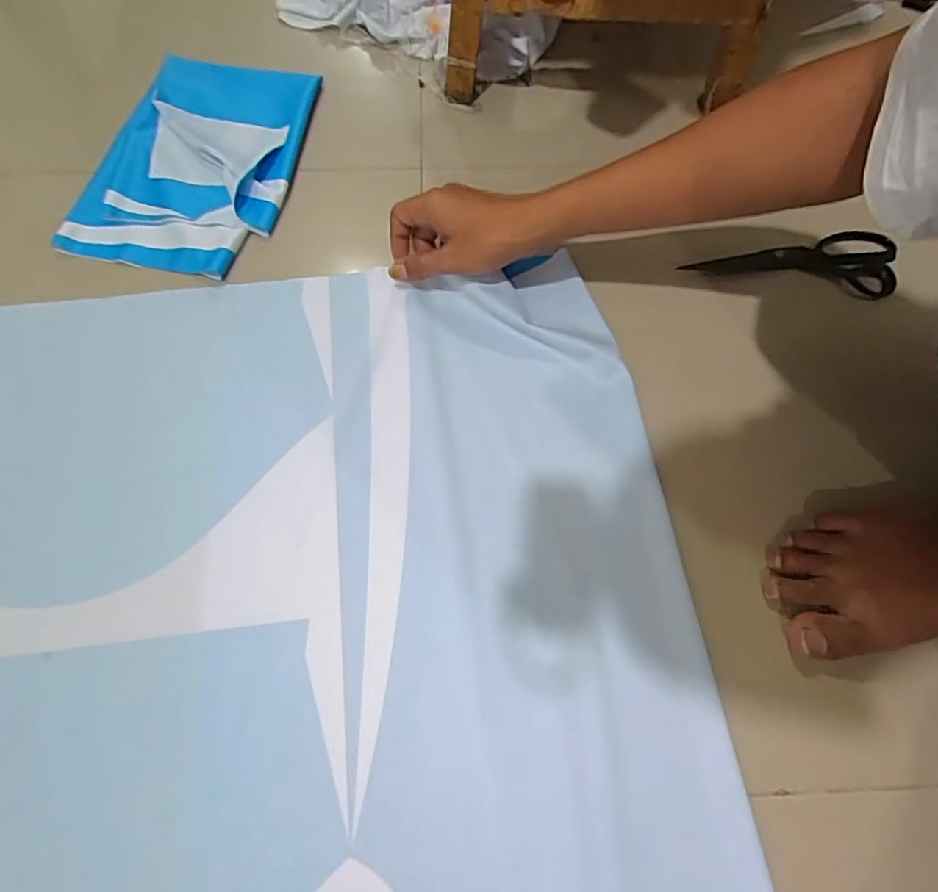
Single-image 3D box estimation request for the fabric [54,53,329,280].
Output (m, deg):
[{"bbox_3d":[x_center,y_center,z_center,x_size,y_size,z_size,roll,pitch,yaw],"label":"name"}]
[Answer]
[{"bbox_3d":[-0.283,-0.306,0.586,0.194,0.023,0.275,10,68,3],"label":"fabric"}]

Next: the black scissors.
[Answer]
[{"bbox_3d":[0.322,-0.189,0.560,0.210,0.011,0.072,5,68,0],"label":"black scissors"}]

